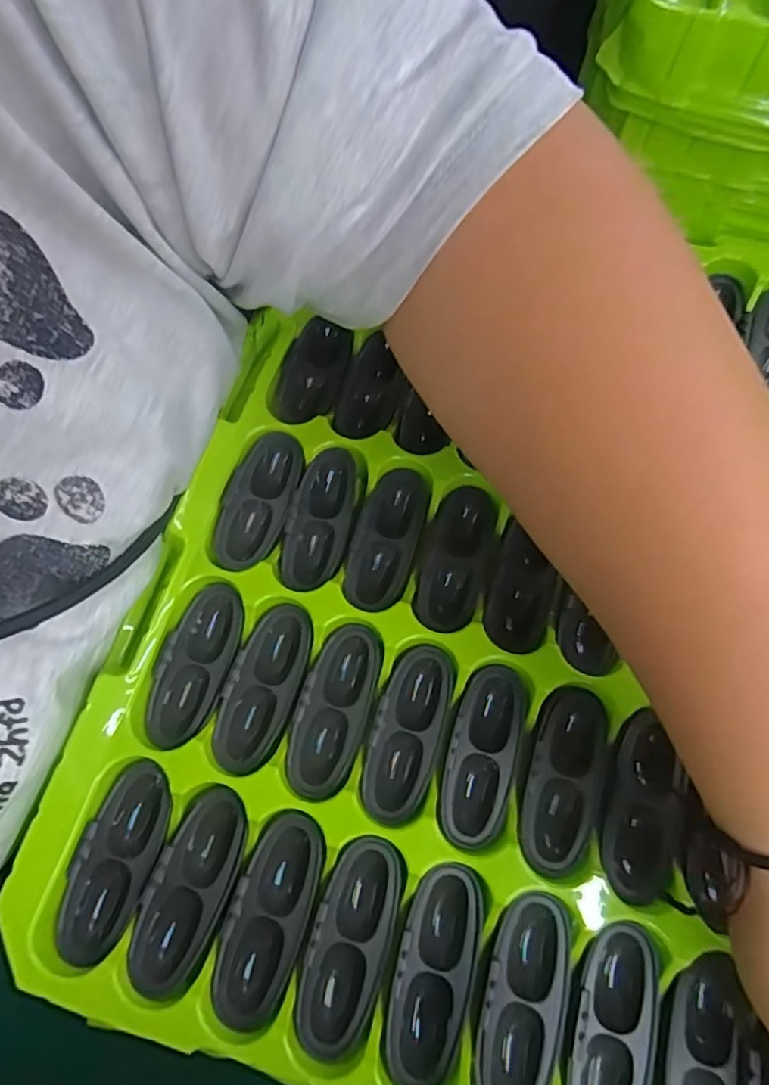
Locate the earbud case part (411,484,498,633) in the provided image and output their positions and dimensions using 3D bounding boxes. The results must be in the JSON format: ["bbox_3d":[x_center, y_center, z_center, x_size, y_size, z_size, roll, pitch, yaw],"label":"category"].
[{"bbox_3d":[0.031,0.007,0.262,0.030,0.010,0.066,17,70,7],"label":"earbud case part"}]

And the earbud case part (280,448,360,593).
[{"bbox_3d":[-0.029,-0.010,0.268,0.028,0.010,0.066,12,70,5],"label":"earbud case part"}]

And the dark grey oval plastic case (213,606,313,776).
[{"bbox_3d":[-0.049,0.059,0.246,0.029,0.009,0.067,16,70,7],"label":"dark grey oval plastic case"}]

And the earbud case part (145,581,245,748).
[{"bbox_3d":[-0.078,0.051,0.250,0.029,0.010,0.066,14,70,6],"label":"earbud case part"}]

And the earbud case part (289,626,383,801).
[{"bbox_3d":[-0.020,0.068,0.243,0.027,0.012,0.066,15,70,7],"label":"earbud case part"}]

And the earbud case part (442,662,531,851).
[{"bbox_3d":[0.039,0.083,0.234,0.028,0.008,0.066,15,70,7],"label":"earbud case part"}]

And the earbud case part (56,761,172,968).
[{"bbox_3d":[-0.099,0.118,0.222,0.028,0.008,0.067,14,70,6],"label":"earbud case part"}]

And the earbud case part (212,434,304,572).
[{"bbox_3d":[-0.056,-0.019,0.268,0.027,0.011,0.067,16,70,7],"label":"earbud case part"}]

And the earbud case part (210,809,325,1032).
[{"bbox_3d":[-0.042,0.135,0.215,0.027,0.009,0.067,15,70,7],"label":"earbud case part"}]

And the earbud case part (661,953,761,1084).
[{"bbox_3d":[0.107,0.175,0.199,0.027,0.013,0.063,15,70,7],"label":"earbud case part"}]

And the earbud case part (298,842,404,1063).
[{"bbox_3d":[-0.012,0.142,0.212,0.027,0.009,0.067,15,70,6],"label":"earbud case part"}]

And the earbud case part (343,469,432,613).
[{"bbox_3d":[0.001,-0.003,0.268,0.028,0.010,0.066,16,70,7],"label":"earbud case part"}]

